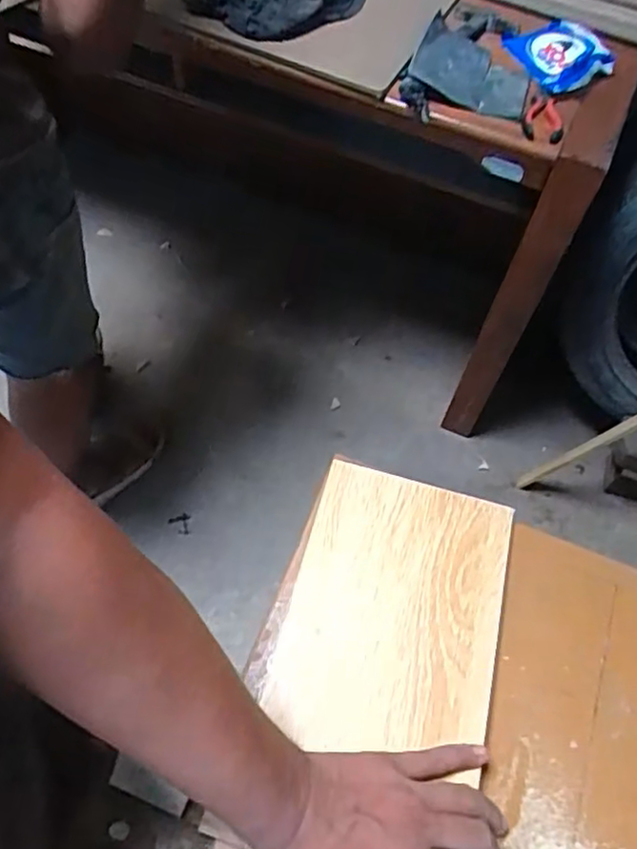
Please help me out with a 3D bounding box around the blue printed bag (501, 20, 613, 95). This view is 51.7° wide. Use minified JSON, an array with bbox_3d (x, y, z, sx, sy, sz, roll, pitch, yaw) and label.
[{"bbox_3d":[0.372,-0.577,1.018,0.140,0.026,0.141,-30,64,-19],"label":"blue printed bag"}]

